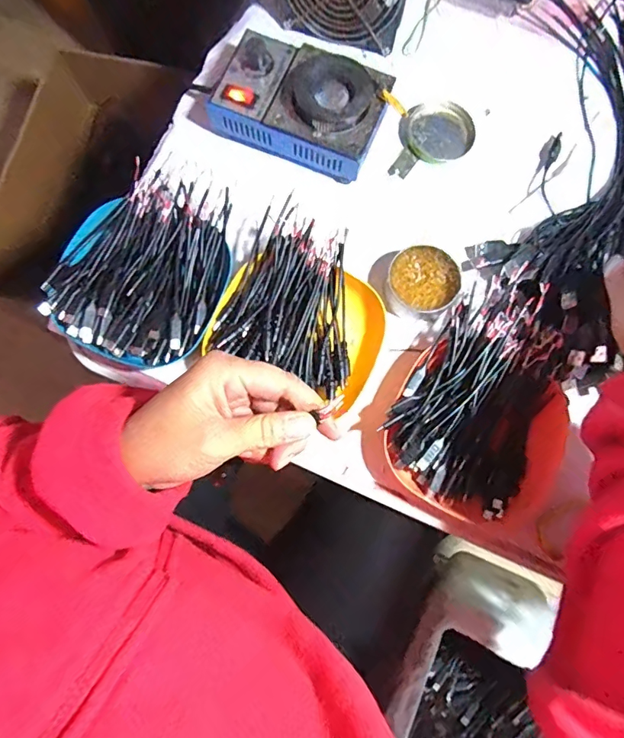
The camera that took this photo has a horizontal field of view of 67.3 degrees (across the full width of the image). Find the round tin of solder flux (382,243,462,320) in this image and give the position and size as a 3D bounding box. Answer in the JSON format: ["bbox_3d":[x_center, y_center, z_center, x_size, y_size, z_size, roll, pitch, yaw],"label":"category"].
[{"bbox_3d":[0.098,-0.076,0.419,0.061,0.023,0.063,0,80,-1],"label":"round tin of solder flux"}]

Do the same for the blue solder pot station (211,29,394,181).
[{"bbox_3d":[-0.012,-0.247,0.436,0.152,0.059,0.098,19,80,3],"label":"blue solder pot station"}]

